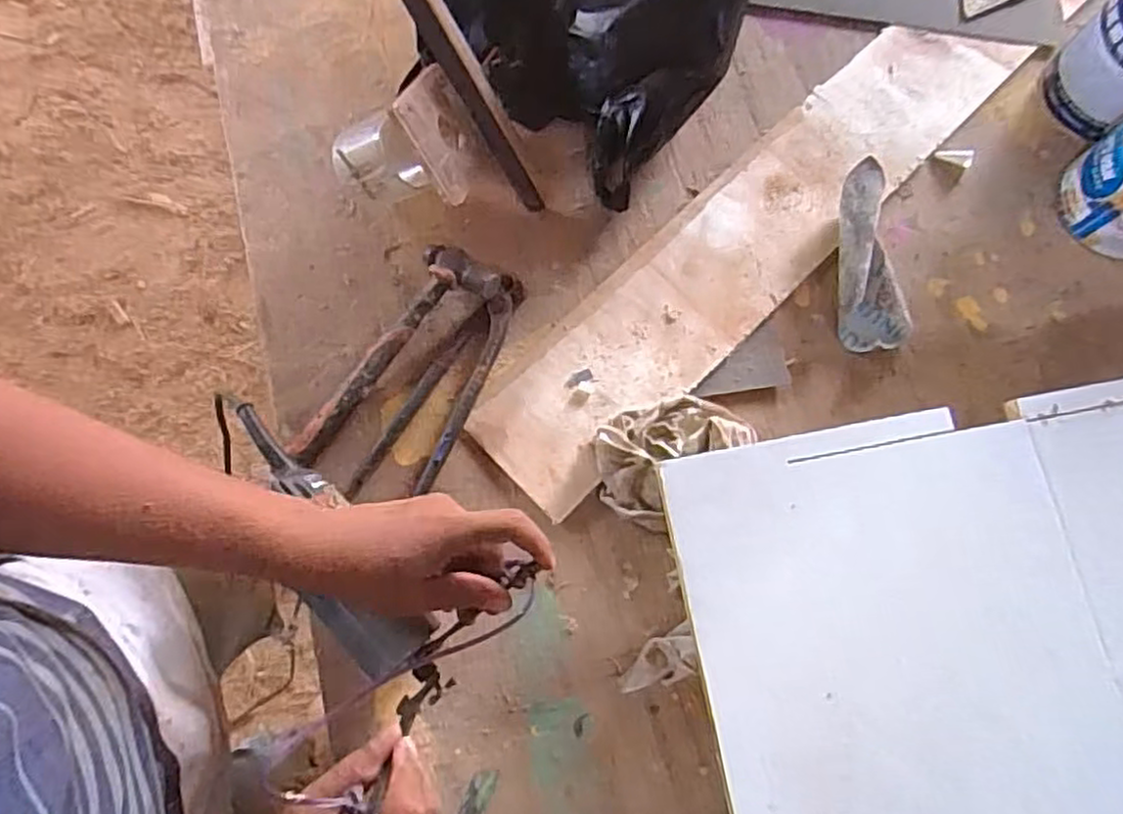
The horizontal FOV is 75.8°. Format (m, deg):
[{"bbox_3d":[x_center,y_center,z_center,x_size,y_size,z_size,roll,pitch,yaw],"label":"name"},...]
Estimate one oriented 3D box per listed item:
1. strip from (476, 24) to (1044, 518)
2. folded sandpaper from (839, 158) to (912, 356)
[{"bbox_3d":[0.171,-0.158,0.656,0.128,0.009,0.613,44,81,8],"label":"strip"},{"bbox_3d":[0.269,-0.133,0.637,0.057,0.035,0.162,-6,78,-2],"label":"folded sandpaper"}]

